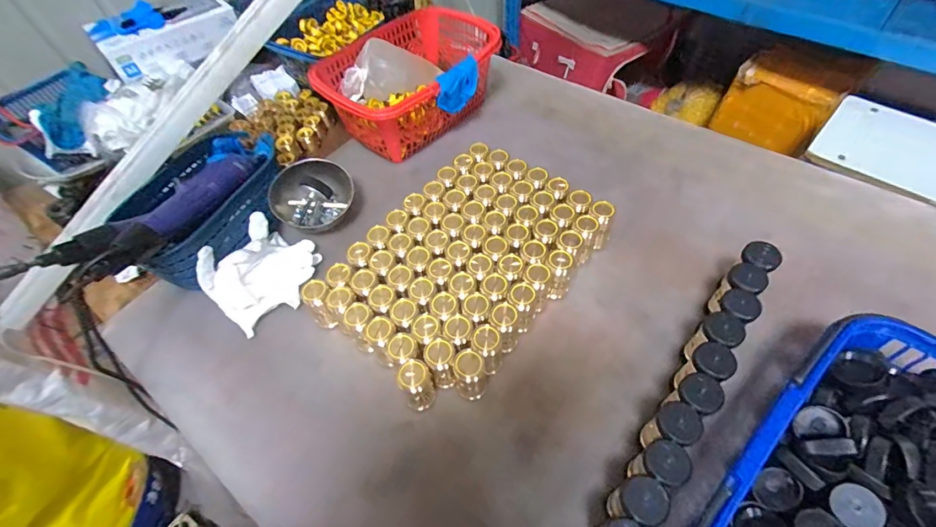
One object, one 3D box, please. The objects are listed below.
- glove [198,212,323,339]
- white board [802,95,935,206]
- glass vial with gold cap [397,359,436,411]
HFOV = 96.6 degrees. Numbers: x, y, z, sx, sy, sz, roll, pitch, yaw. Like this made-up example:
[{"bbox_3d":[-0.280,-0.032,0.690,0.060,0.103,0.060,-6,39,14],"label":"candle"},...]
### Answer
[{"bbox_3d":[-0.261,0.009,0.525,0.106,0.049,0.134,25,61,21],"label":"glove"},{"bbox_3d":[0.860,-0.200,0.789,0.327,0.025,0.242,36,65,26],"label":"white board"},{"bbox_3d":[-0.051,0.125,0.424,0.031,0.071,0.027,-18,56,-7],"label":"glass vial with gold cap"}]

